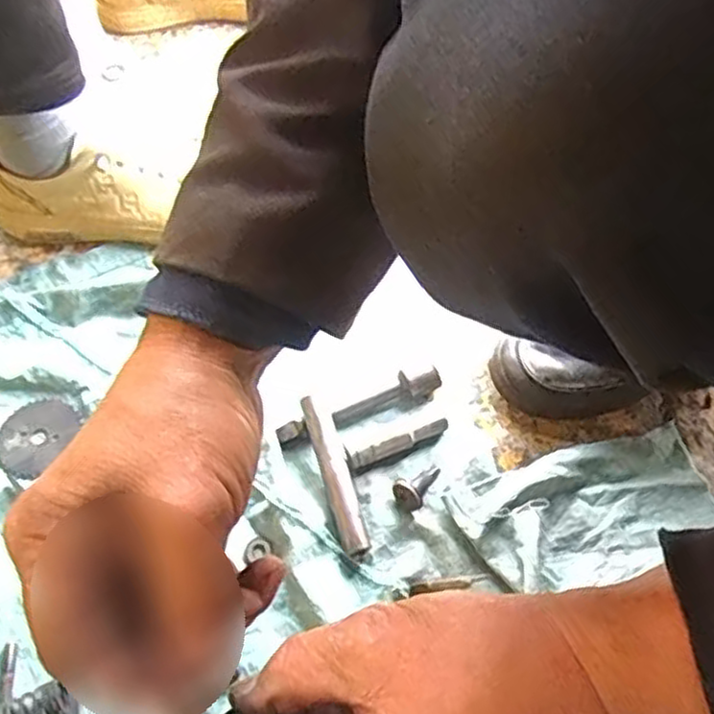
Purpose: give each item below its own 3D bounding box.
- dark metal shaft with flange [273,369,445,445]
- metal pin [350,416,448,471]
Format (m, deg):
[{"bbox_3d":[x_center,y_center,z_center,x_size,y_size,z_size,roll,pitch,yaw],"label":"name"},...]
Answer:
[{"bbox_3d":[0.001,0.036,0.519,0.125,0.019,0.018,-20,61,-10],"label":"dark metal shaft with flange"},{"bbox_3d":[0.031,0.063,0.514,0.076,0.016,0.010,-24,62,-12],"label":"metal pin"}]

